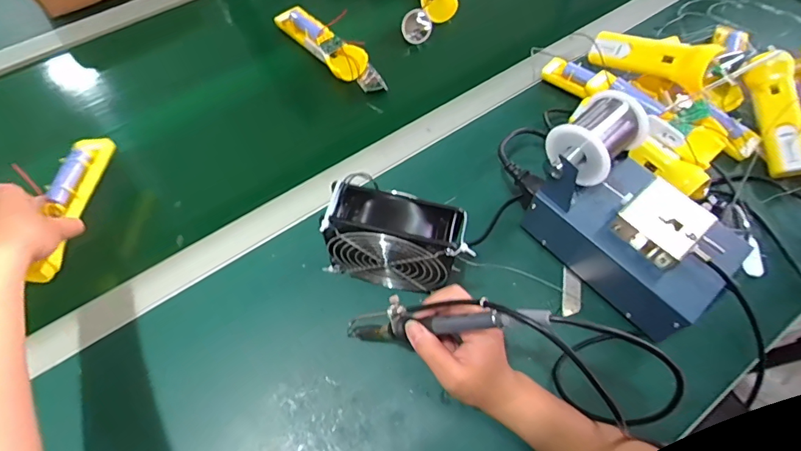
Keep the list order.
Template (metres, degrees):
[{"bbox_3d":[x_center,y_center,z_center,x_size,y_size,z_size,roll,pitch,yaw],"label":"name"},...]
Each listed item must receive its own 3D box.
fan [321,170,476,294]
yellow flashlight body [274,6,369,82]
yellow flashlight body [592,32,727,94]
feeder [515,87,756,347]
[{"bbox_3d":[-0.004,0.018,0.436,0.135,0.123,0.057,11,62,5],"label":"fan"},{"bbox_3d":[-0.115,-0.267,0.647,0.051,0.023,0.182,-39,69,-20],"label":"yellow flashlight body"},{"bbox_3d":[0.319,-0.215,0.571,0.043,0.049,0.164,-29,39,-16],"label":"yellow flashlight body"},{"bbox_3d":[0.229,-0.011,0.444,0.117,0.123,0.207,-34,67,-18],"label":"feeder"}]

